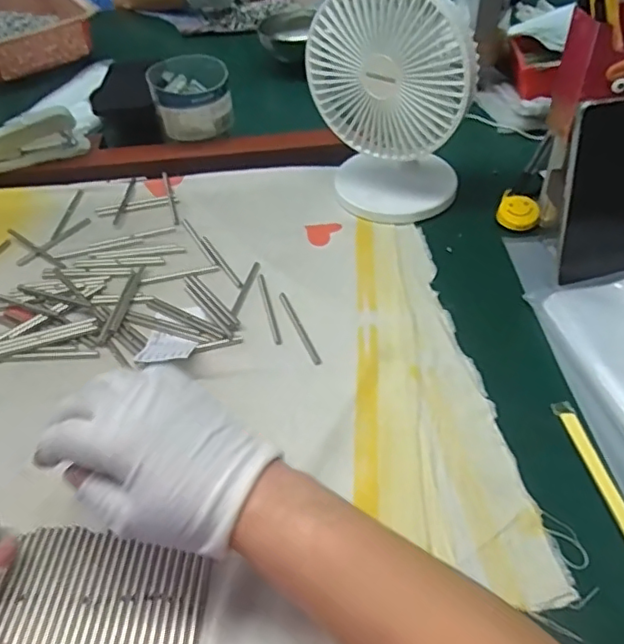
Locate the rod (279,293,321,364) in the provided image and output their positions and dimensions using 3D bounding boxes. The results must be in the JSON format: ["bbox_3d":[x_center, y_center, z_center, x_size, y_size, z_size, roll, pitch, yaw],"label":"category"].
[{"bbox_3d":[-0.011,0.005,0.536,0.007,0.004,0.093,-18,47,-14],"label":"rod"}]

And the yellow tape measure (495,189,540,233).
[{"bbox_3d":[0.214,-0.114,0.618,0.044,0.014,0.044,20,55,20],"label":"yellow tape measure"}]

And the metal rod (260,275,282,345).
[{"bbox_3d":[-0.040,-0.013,0.559,0.007,0.005,0.094,-11,46,-8],"label":"metal rod"}]

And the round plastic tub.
[{"bbox_3d":[-0.153,-0.285,0.767,0.097,0.082,0.109,-14,47,-10],"label":"round plastic tub"}]

